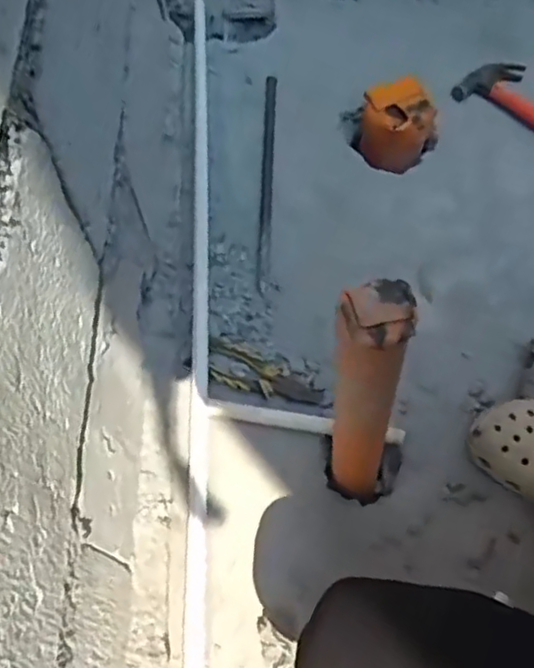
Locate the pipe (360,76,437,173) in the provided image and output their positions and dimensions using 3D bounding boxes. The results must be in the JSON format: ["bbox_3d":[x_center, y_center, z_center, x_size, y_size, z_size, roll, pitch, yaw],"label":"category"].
[{"bbox_3d":[0.208,-0.335,1.002,0.123,0.082,0.102,8,61,8],"label":"pipe"}]

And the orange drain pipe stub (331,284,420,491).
[{"bbox_3d":[0.090,0.074,0.610,0.056,0.363,0.061,4,60,6],"label":"orange drain pipe stub"}]

